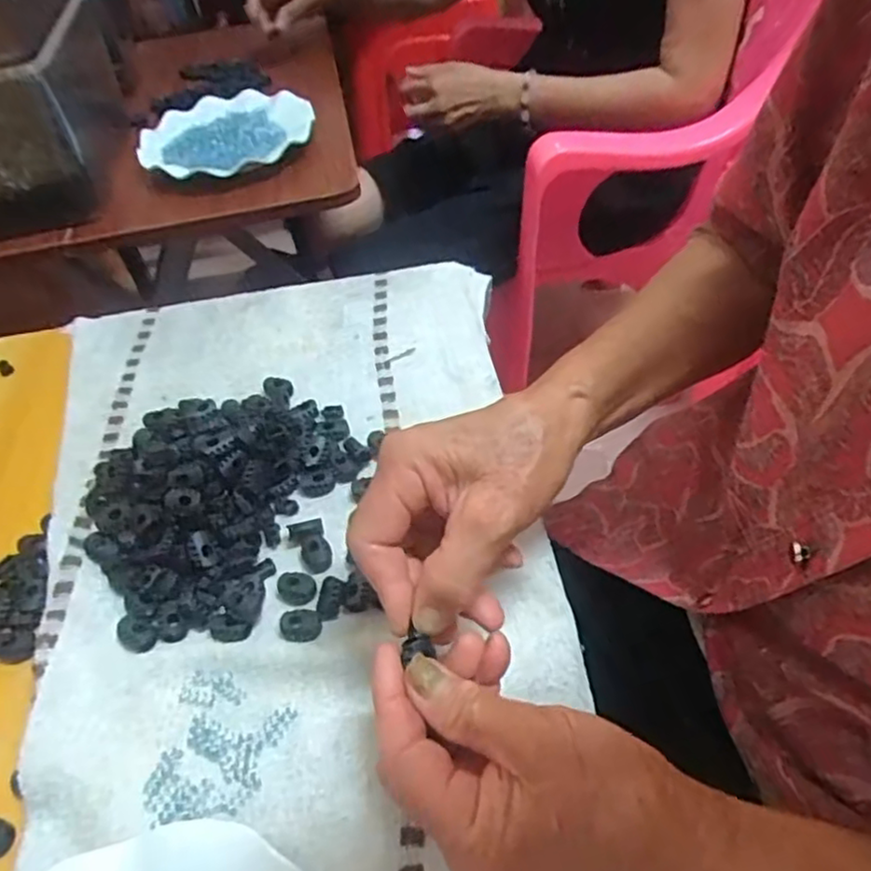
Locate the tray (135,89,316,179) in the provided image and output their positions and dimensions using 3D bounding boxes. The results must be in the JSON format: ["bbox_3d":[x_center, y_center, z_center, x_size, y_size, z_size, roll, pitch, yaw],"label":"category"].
[{"bbox_3d":[-0.223,-0.326,0.700,0.181,0.022,0.151,-17,48,-8],"label":"tray"}]

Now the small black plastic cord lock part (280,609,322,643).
[{"bbox_3d":[-0.074,0.104,0.358,0.021,0.007,0.017,-15,48,-7],"label":"small black plastic cord lock part"}]

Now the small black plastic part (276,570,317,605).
[{"bbox_3d":[-0.080,0.087,0.376,0.023,0.009,0.016,20,53,23],"label":"small black plastic part"}]

